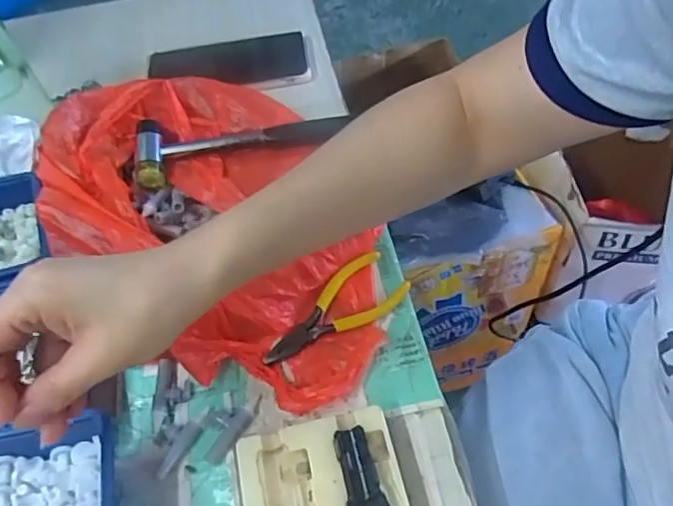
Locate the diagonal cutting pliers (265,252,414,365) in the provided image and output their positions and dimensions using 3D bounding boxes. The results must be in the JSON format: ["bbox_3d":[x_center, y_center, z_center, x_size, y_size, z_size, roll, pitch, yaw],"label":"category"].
[{"bbox_3d":[0.000,0.043,0.395,0.111,0.007,0.048,-39,60,-20],"label":"diagonal cutting pliers"}]

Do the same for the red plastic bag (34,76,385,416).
[{"bbox_3d":[-0.090,-0.029,0.423,0.220,0.052,0.311,-27,57,-14],"label":"red plastic bag"}]

